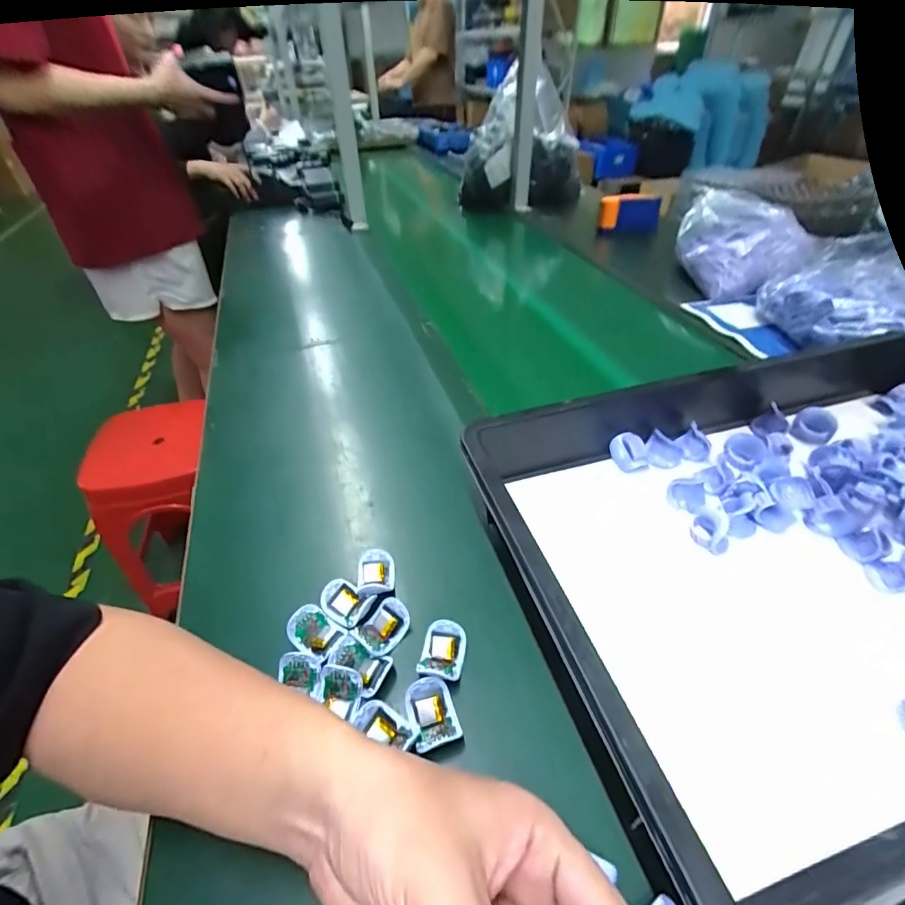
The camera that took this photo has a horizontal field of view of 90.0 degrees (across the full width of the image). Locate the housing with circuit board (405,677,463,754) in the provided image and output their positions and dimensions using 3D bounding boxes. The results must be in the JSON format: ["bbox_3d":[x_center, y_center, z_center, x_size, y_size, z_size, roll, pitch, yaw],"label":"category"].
[{"bbox_3d":[-0.014,0.173,0.299,0.030,0.016,0.038,-14,44,-12],"label":"housing with circuit board"}]

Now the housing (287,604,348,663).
[{"bbox_3d":[-0.101,0.136,0.338,0.042,0.016,0.030,27,50,28],"label":"housing"}]

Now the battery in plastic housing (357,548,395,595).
[{"bbox_3d":[-0.065,0.102,0.380,0.032,0.019,0.042,-6,43,-4],"label":"battery in plastic housing"}]

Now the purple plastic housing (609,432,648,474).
[{"bbox_3d":[0.179,-0.001,0.459,0.029,0.025,0.035,-3,43,0],"label":"purple plastic housing"}]

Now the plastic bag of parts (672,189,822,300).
[{"bbox_3d":[0.508,-0.370,0.793,0.175,0.107,0.205,-5,43,-3],"label":"plastic bag of parts"}]

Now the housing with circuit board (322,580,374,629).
[{"bbox_3d":[-0.087,0.120,0.362,0.038,0.013,0.028,32,53,32],"label":"housing with circuit board"}]

